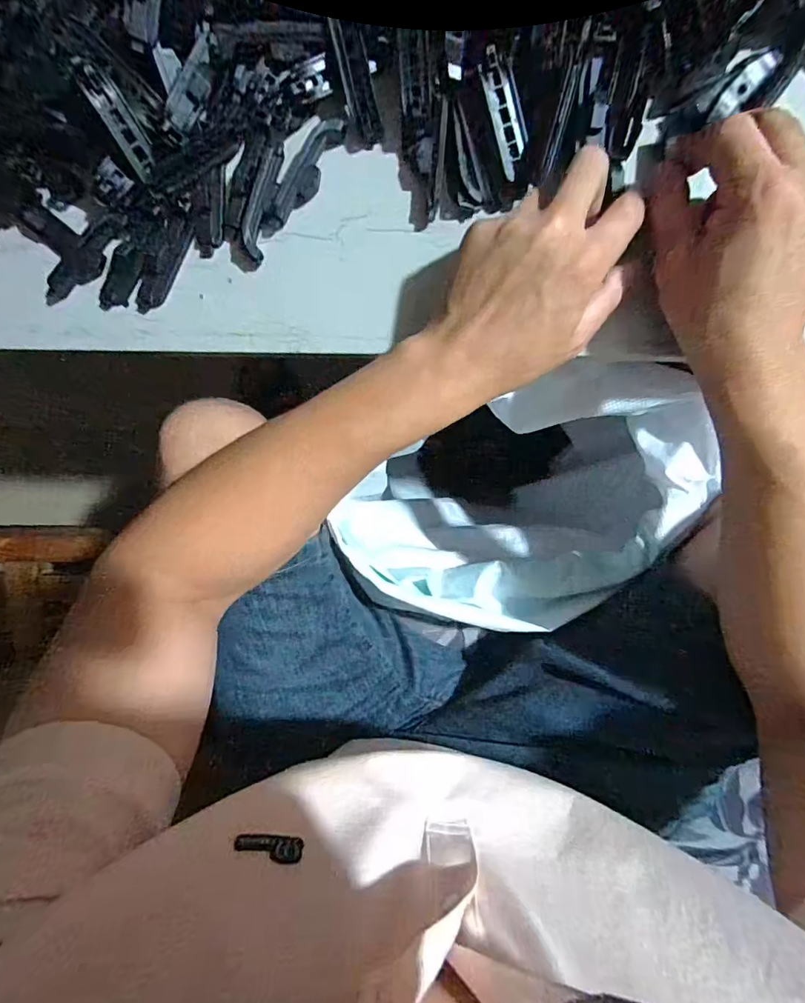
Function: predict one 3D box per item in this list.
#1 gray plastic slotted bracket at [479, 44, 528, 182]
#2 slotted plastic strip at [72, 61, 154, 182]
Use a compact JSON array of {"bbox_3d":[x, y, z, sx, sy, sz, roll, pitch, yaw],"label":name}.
[{"bbox_3d":[0.061,-0.231,0.285,0.018,0.004,0.064,-18,111,5],"label":"gray plastic slotted bracket"},{"bbox_3d":[-0.170,-0.229,0.288,0.017,0.009,0.058,-22,134,6],"label":"slotted plastic strip"}]

